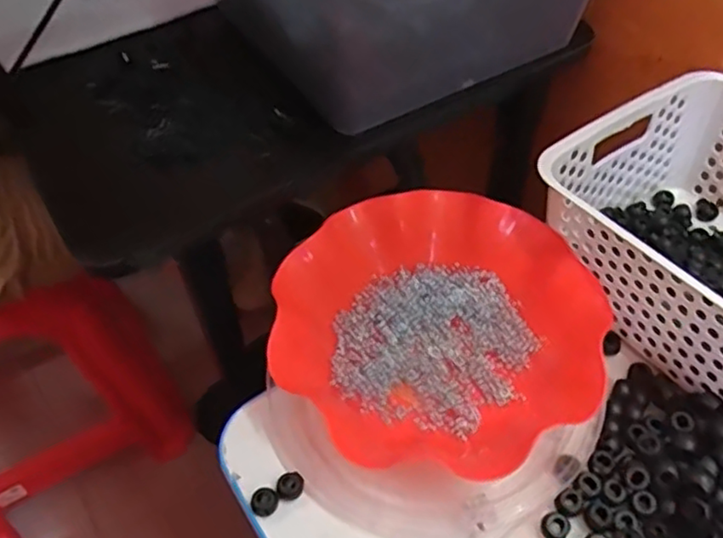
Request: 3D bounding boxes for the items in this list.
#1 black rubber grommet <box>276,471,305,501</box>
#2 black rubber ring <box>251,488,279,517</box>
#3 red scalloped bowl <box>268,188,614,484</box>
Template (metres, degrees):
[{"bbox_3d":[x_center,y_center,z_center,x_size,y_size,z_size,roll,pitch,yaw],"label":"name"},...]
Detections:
[{"bbox_3d":[-0.047,0.142,0.429,0.018,0.007,0.016,-28,54,-19],"label":"black rubber grommet"},{"bbox_3d":[-0.063,0.151,0.424,0.018,0.012,0.015,-32,55,-21],"label":"black rubber ring"},{"bbox_3d":[0.051,0.037,0.472,0.213,0.062,0.199,-2,50,2],"label":"red scalloped bowl"}]

